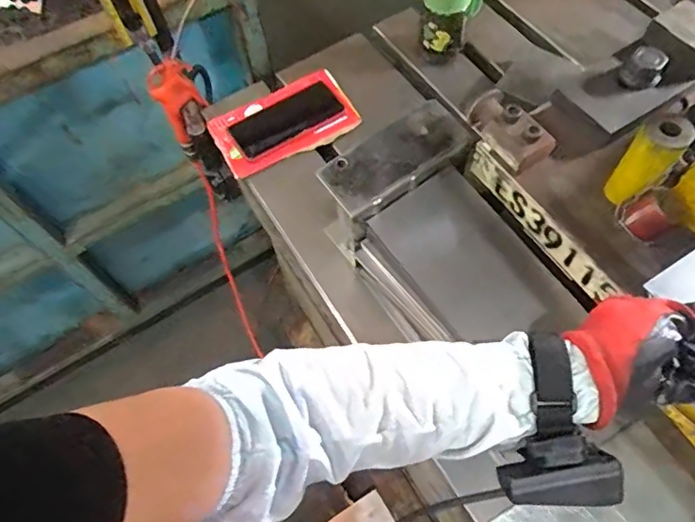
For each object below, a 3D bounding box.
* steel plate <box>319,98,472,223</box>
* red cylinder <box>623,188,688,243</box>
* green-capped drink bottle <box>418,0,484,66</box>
[{"bbox_3d":[0.052,-0.113,0.576,0.166,0.025,0.072,-34,66,-14],"label":"steel plate"},{"bbox_3d":[0.281,-0.042,0.485,0.033,0.037,0.037,-35,66,-14],"label":"red cylinder"},{"bbox_3d":[0.146,-0.350,0.747,0.080,0.120,0.065,10,64,8],"label":"green-capped drink bottle"}]

